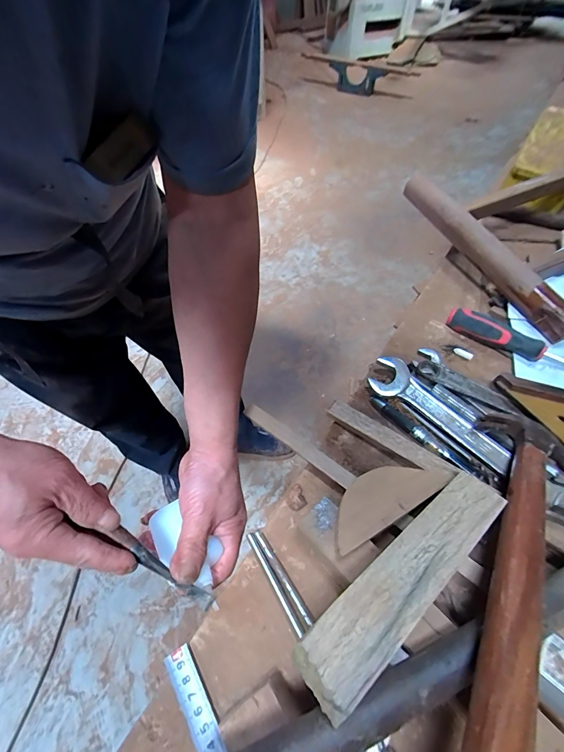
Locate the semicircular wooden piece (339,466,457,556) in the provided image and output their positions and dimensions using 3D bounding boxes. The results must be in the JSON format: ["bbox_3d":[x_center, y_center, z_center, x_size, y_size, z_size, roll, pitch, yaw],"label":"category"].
[{"bbox_3d":[0.092,0.104,0.306,0.127,0.009,0.047,-18,40,-27],"label":"semicircular wooden piece"}]

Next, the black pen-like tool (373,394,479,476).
[{"bbox_3d":[0.145,0.063,0.363,0.123,0.012,0.017,38,64,23],"label":"black pen-like tool"}]

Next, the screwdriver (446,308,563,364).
[{"bbox_3d":[0.303,-0.027,0.418,0.205,0.042,0.024,38,64,23],"label":"screwdriver"}]

